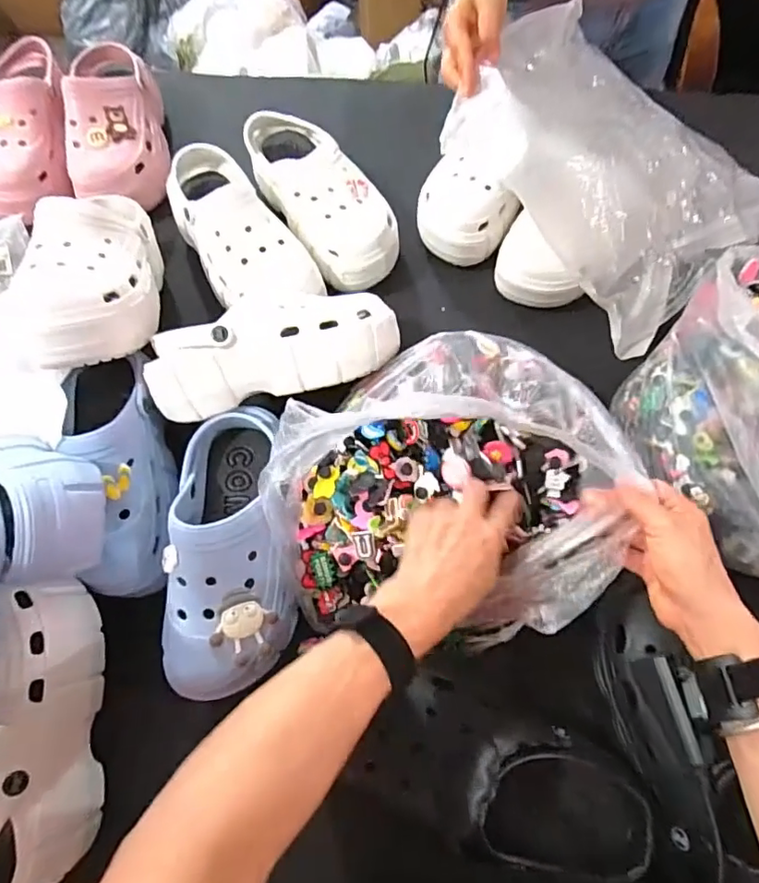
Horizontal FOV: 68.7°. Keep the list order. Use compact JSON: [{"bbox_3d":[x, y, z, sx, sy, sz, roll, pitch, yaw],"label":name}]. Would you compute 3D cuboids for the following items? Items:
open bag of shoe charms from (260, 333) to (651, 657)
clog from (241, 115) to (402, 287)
[{"bbox_3d":[0.058,0.020,0.480,0.285,0.122,0.262,8,68,6],"label":"open bag of shoe charms"},{"bbox_3d":[-0.065,-0.299,0.662,0.109,0.085,0.250,-31,69,-10],"label":"clog"}]

